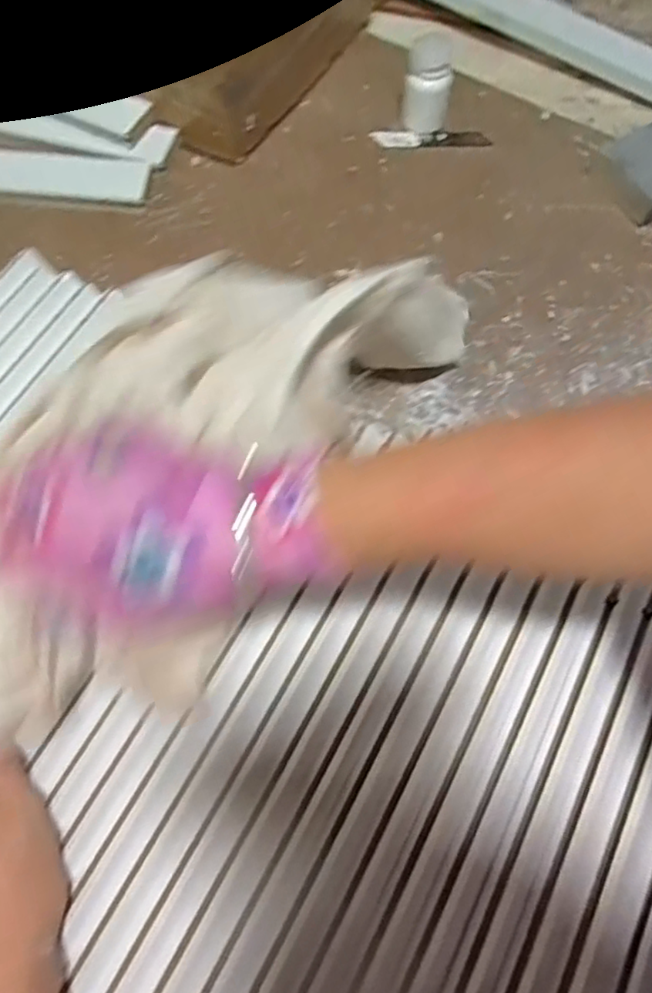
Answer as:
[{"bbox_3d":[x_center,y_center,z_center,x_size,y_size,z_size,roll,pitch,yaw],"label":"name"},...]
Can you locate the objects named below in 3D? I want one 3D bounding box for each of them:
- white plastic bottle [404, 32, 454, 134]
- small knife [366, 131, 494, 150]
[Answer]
[{"bbox_3d":[0.085,-0.339,0.499,0.038,0.066,0.029,12,71,3],"label":"white plastic bottle"},{"bbox_3d":[0.092,-0.312,0.525,0.103,0.010,0.018,-2,70,-2],"label":"small knife"}]

